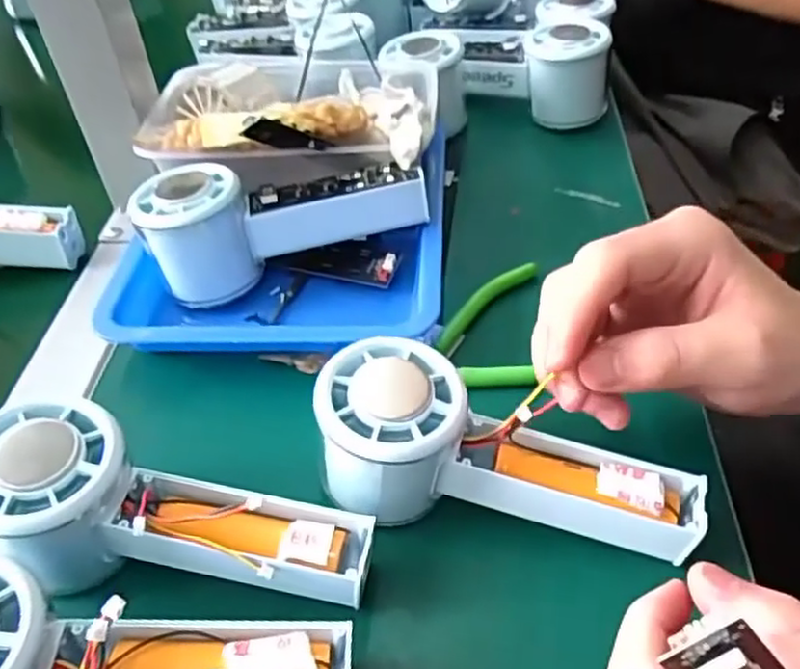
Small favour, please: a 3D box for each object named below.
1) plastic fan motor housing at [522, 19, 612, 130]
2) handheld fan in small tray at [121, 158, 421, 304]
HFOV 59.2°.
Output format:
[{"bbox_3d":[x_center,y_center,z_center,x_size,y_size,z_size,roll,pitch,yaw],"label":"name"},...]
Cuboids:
[{"bbox_3d":[0.119,-0.185,0.506,0.057,0.064,0.051,4,46,10],"label":"plastic fan motor housing"},{"bbox_3d":[-0.062,-0.064,0.386,0.150,0.058,0.056,-14,46,-8],"label":"handheld fan in small tray"}]

